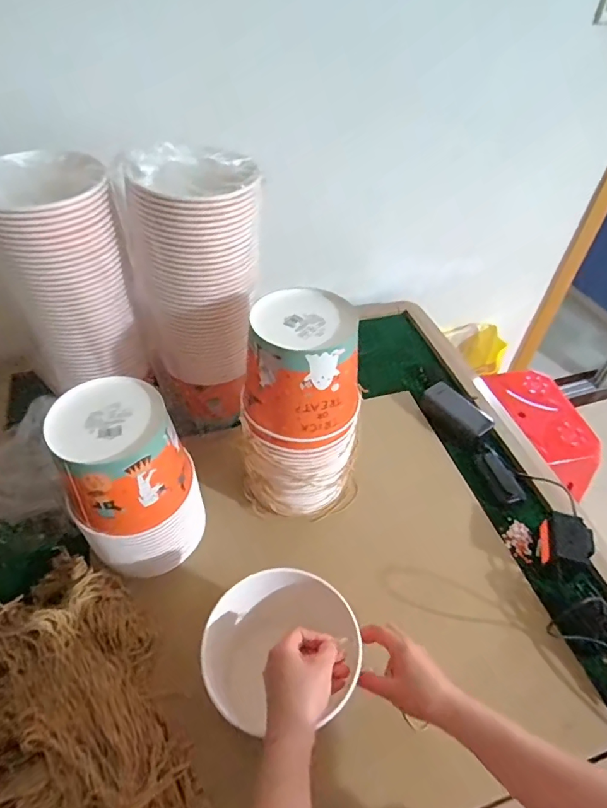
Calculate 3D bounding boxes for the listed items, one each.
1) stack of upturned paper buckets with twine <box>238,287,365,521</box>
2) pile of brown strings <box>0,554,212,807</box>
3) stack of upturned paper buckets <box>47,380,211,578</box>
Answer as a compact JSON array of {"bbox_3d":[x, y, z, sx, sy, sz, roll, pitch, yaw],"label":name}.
[{"bbox_3d":[0.000,0.010,0.683,0.158,0.306,0.163,6,47,2],"label":"stack of upturned paper buckets with twine"},{"bbox_3d":[-0.279,0.352,0.529,0.249,0.066,0.356,-20,52,-20],"label":"pile of brown strings"},{"bbox_3d":[-0.216,0.104,0.633,0.147,0.244,0.143,-13,50,-15],"label":"stack of upturned paper buckets"}]

